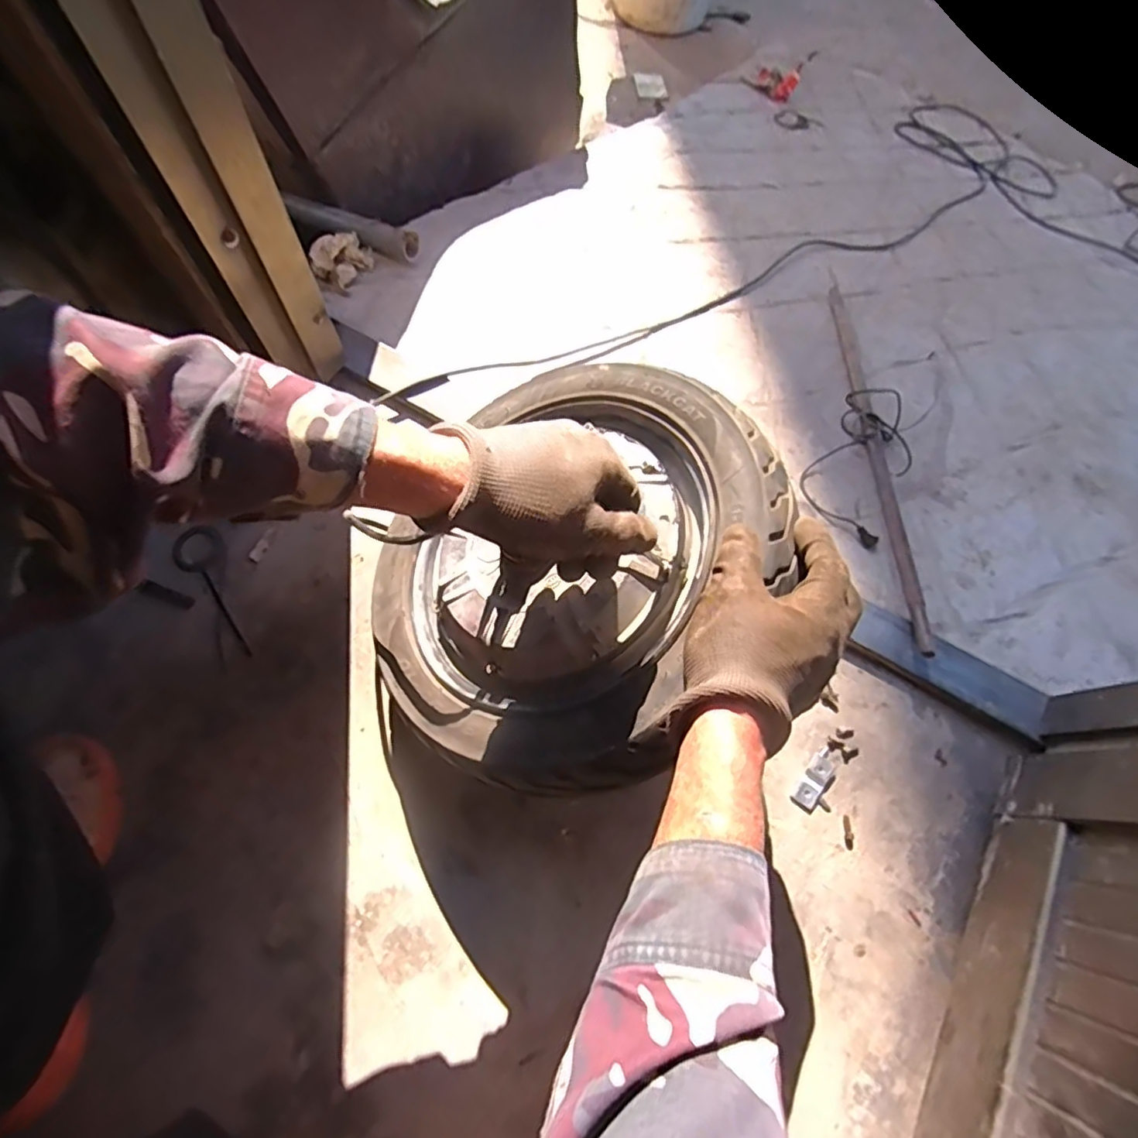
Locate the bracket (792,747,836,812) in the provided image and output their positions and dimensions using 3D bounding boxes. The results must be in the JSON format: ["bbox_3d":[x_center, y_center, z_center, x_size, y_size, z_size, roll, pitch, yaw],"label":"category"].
[{"bbox_3d":[0.238,0.201,0.588,0.024,0.007,0.060,33,68,13],"label":"bracket"}]

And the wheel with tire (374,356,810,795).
[{"bbox_3d":[0.005,0.001,0.507,0.314,0.115,0.338,35,86,34],"label":"wheel with tire"}]

